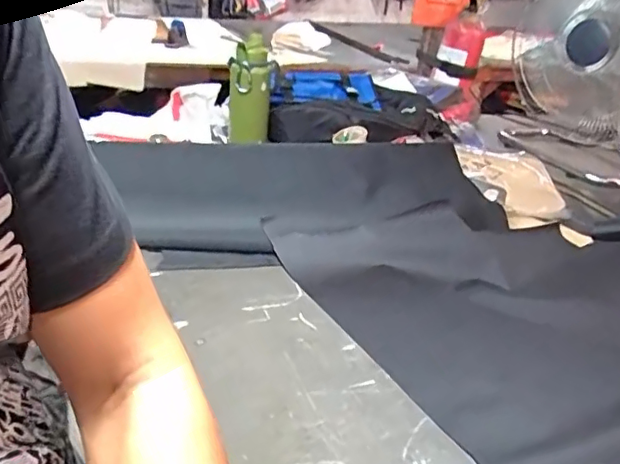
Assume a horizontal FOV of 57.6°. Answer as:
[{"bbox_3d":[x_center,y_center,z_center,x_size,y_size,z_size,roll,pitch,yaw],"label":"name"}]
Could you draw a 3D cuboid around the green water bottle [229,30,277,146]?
[{"bbox_3d":[-0.136,-0.318,1.293,0.101,0.225,0.094,3,25,-6],"label":"green water bottle"}]

